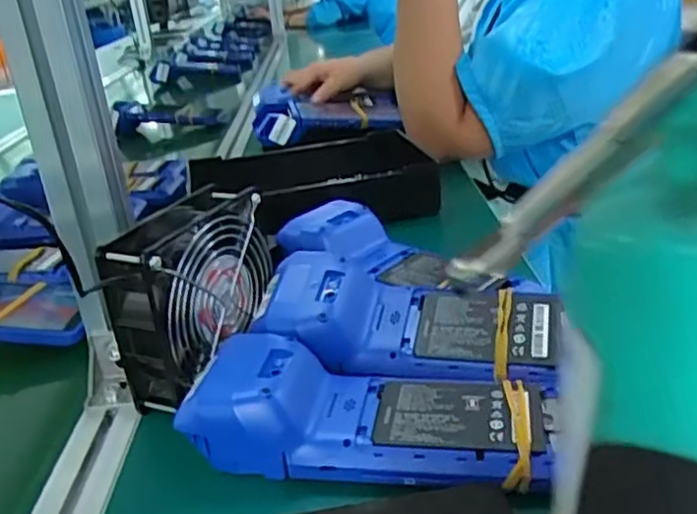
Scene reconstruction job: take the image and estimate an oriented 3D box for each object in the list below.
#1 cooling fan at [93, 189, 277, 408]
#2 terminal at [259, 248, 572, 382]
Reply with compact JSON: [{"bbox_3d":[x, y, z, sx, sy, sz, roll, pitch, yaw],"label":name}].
[{"bbox_3d":[-0.101,0.024,0.464,0.048,0.111,0.117,12,30,30],"label":"cooling fan"},{"bbox_3d":[0.042,0.033,0.462,0.199,0.046,0.094,2,28,17],"label":"terminal"}]

